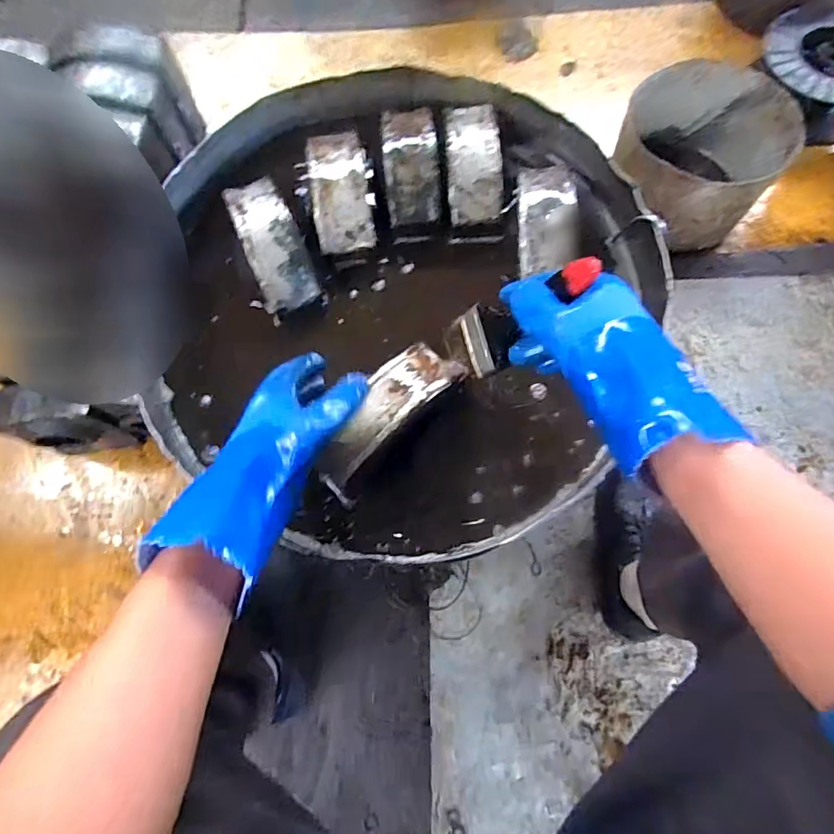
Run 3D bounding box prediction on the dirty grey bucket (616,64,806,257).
[{"bbox_3d":[0.524,-0.485,0.979,0.261,0.181,0.285,33,76,11],"label":"dirty grey bucket"}]

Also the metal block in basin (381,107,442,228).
[{"bbox_3d":[-0.007,-0.293,0.607,0.062,0.040,0.142,-5,74,0],"label":"metal block in basin"}]

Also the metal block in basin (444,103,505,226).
[{"bbox_3d":[0.065,-0.298,0.600,0.061,0.037,0.147,-4,74,1],"label":"metal block in basin"}]

